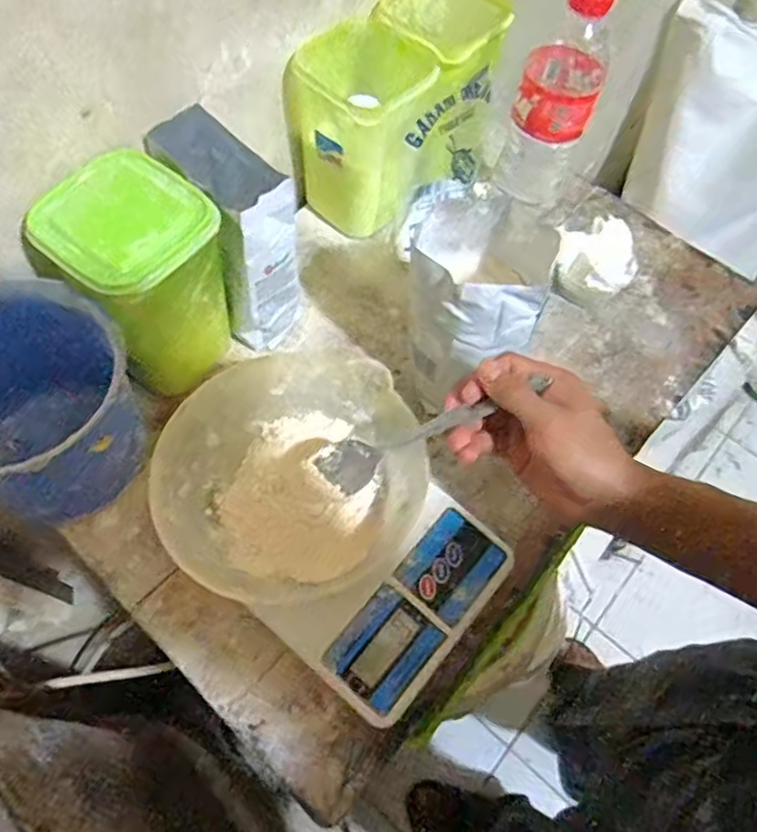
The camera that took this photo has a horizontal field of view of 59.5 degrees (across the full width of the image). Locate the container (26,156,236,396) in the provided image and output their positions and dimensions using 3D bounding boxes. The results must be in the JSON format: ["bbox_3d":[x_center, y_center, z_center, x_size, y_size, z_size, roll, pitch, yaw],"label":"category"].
[{"bbox_3d":[-0.167,-0.093,0.487,0.094,0.150,0.100,40,66,17],"label":"container"}]

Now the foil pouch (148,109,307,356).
[{"bbox_3d":[-0.122,-0.144,0.531,0.126,0.153,0.064,36,65,16],"label":"foil pouch"}]

